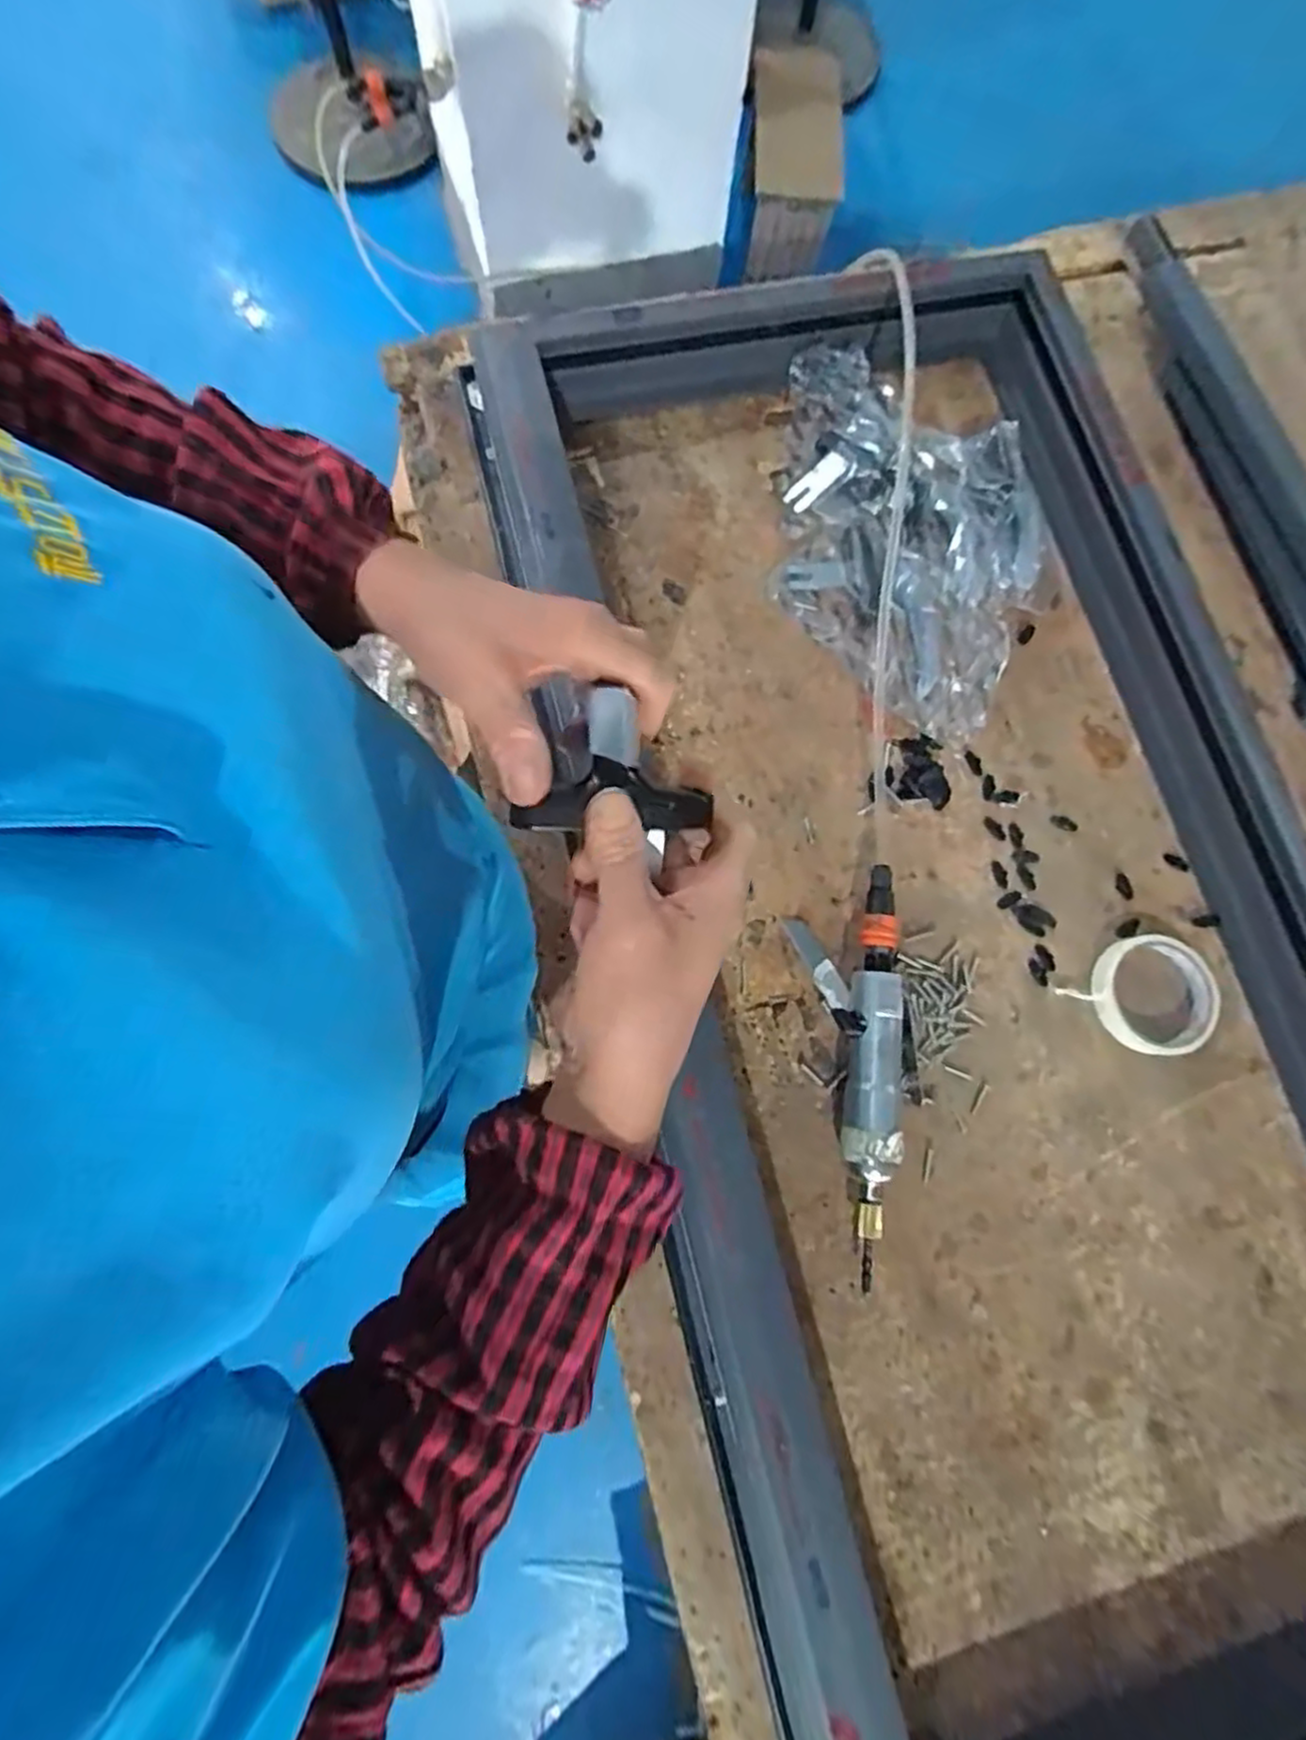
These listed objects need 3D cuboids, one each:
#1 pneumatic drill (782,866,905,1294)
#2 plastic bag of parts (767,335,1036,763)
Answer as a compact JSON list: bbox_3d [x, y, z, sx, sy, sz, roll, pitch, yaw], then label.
[{"bbox_3d":[0.151,0.142,0.528,0.083,0.045,0.292,0,77,-3],"label":"pneumatic drill"},{"bbox_3d":[0.208,-0.296,0.632,0.260,0.044,0.316,22,77,2],"label":"plastic bag of parts"}]

